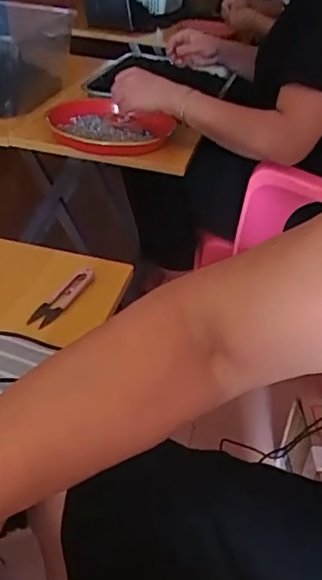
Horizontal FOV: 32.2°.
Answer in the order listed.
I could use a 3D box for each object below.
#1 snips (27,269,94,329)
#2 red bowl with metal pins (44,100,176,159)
[{"bbox_3d":[-0.102,0.007,0.574,0.024,0.009,0.099,19,38,18],"label":"snips"},{"bbox_3d":[-0.087,-0.272,0.947,0.193,0.042,0.198,4,36,-3],"label":"red bowl with metal pins"}]

